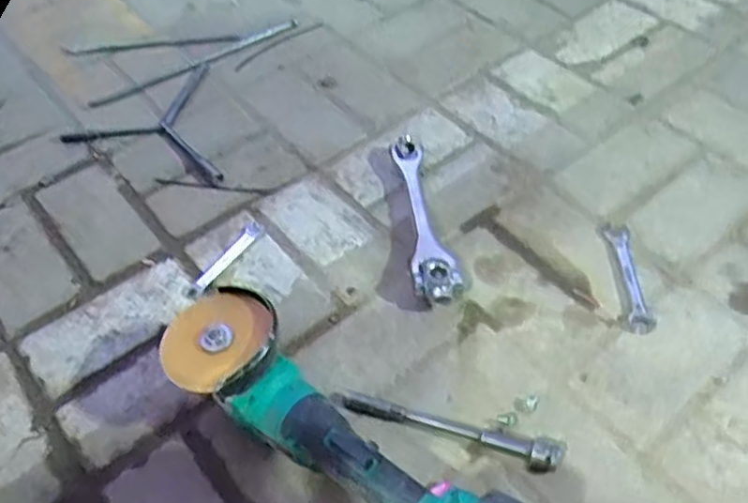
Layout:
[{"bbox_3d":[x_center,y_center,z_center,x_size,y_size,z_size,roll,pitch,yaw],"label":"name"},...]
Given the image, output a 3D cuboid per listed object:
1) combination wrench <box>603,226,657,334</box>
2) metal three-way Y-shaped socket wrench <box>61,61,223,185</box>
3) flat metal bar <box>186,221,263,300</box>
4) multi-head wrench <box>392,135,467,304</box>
[{"bbox_3d":[0.279,0.028,0.740,0.025,0.012,0.136,-1,51,-1],"label":"combination wrench"},{"bbox_3d":[-0.269,-0.193,0.920,0.237,0.014,0.195,17,53,13],"label":"metal three-way Y-shaped socket wrench"},{"bbox_3d":[-0.168,0.008,0.767,0.018,0.007,0.116,28,57,21],"label":"flat metal bar"},{"bbox_3d":[0.060,-0.045,0.781,0.051,0.040,0.246,-5,51,-4],"label":"multi-head wrench"}]

